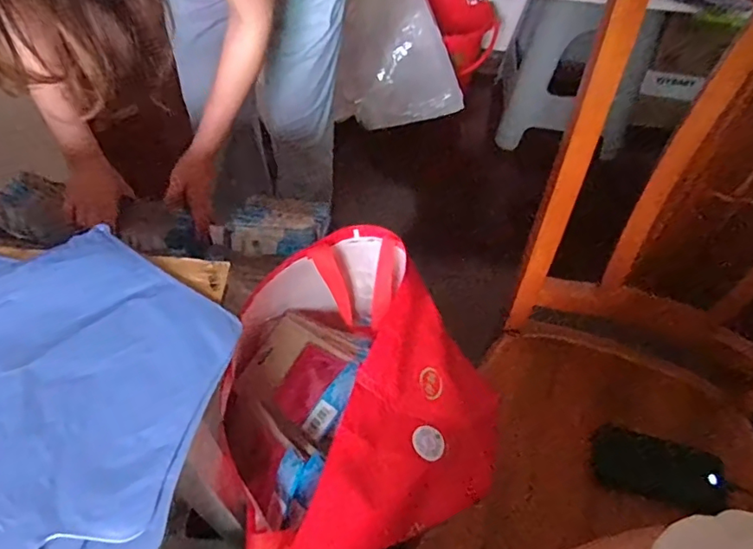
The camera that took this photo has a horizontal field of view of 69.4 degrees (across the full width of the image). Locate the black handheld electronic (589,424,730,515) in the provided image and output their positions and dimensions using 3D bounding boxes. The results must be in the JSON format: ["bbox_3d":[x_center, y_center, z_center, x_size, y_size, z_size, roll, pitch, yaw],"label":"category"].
[{"bbox_3d":[0.359,0.249,0.692,0.165,0.019,0.088,13,56,6],"label":"black handheld electronic"}]

